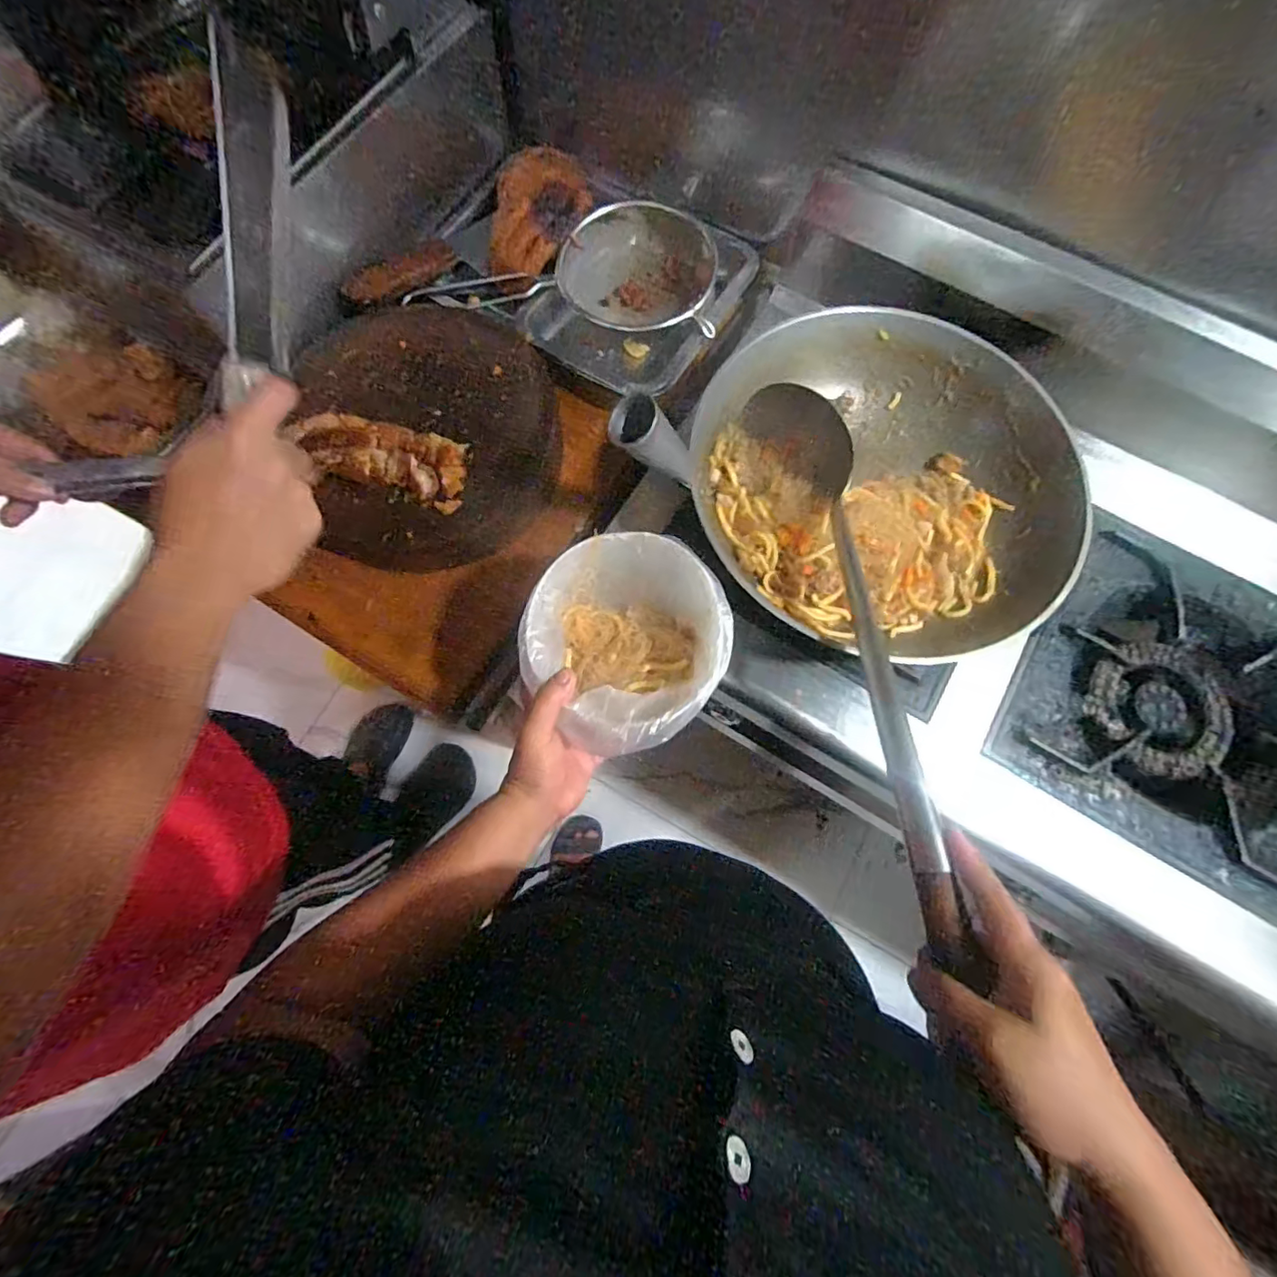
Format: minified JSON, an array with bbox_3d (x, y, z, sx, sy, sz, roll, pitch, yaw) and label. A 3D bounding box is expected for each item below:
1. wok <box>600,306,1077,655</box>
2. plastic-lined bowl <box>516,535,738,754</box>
[{"bbox_3d":[0.212,-0.141,0.505,0.328,0.110,0.350,-36,77,-10],"label":"wok"},{"bbox_3d":[-0.010,0.005,0.439,0.146,0.088,0.146,0,74,-1],"label":"plastic-lined bowl"}]

